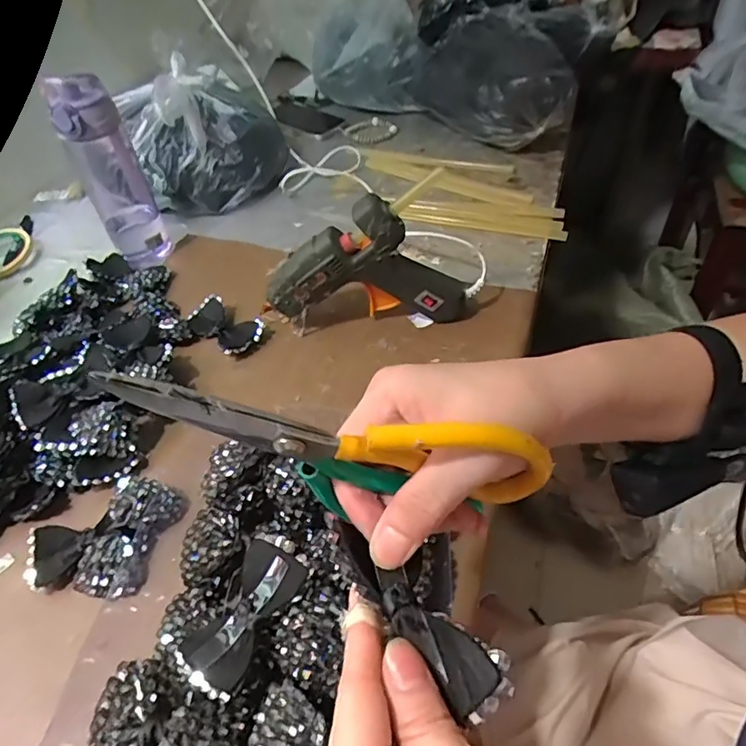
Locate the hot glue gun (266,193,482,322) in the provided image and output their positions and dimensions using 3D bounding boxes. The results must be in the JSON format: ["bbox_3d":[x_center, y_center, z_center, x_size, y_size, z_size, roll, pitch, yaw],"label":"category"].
[{"bbox_3d":[-0.007,-0.102,0.531,0.208,0.141,0.035,-1,47,5],"label":"hot glue gun"}]

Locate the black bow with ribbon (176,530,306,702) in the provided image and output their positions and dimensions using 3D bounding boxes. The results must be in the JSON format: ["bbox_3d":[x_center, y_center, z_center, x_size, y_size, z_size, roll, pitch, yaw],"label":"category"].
[{"bbox_3d":[-0.081,0.149,0.338,0.048,0.014,0.093,19,52,22],"label":"black bow with ribbon"}]

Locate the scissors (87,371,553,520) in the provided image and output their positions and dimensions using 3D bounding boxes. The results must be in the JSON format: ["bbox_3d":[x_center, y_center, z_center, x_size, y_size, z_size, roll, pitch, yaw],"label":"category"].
[{"bbox_3d":[-0.011,0.033,0.204,0.169,0.057,0.010,13,44,-17],"label":"scissors"}]

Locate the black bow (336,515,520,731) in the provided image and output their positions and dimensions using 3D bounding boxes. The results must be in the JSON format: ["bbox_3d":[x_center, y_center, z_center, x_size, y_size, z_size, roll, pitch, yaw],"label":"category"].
[{"bbox_3d":[0.015,0.096,0.210,0.085,0.021,0.022,39,61,23],"label":"black bow"}]

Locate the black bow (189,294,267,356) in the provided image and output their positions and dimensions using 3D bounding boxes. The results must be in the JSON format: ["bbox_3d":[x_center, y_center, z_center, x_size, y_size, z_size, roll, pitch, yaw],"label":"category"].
[{"bbox_3d":[-0.163,-0.054,0.584,0.051,0.022,0.093,-38,54,-26],"label":"black bow"}]

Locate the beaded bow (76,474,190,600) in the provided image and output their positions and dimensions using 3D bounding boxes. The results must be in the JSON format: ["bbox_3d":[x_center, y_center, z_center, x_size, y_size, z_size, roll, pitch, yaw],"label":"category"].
[{"bbox_3d":[-0.188,0.127,0.413,0.054,0.029,0.089,13,50,18],"label":"beaded bow"}]

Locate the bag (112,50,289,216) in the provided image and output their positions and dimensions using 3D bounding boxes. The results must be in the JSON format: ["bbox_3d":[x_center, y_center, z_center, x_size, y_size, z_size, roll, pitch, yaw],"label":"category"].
[{"bbox_3d":[-0.242,-0.348,0.786,0.215,0.147,0.182,-24,49,-15],"label":"bag"}]

